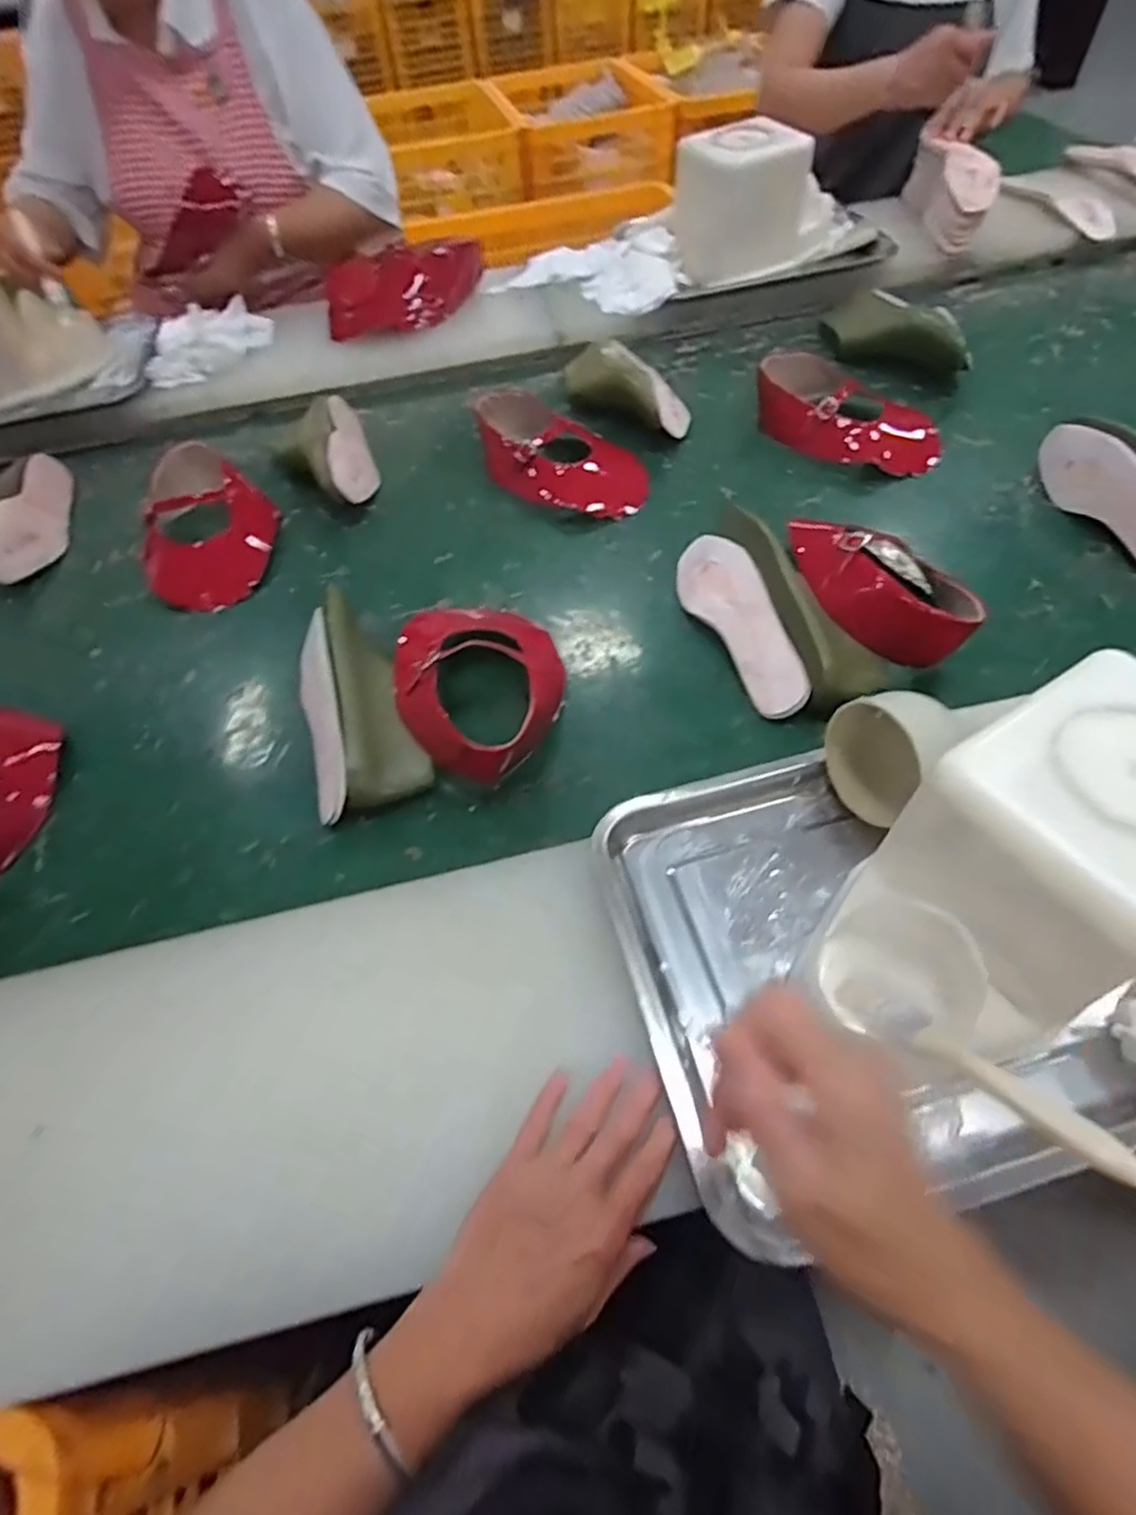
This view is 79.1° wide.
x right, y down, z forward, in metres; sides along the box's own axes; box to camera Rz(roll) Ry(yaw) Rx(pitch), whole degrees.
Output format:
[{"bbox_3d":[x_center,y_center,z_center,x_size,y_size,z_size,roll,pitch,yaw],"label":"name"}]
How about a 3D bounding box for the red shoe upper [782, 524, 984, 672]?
[{"bbox_3d":[0.288,-0.152,0.653,0.184,0.087,0.075,35,64,26],"label":"red shoe upper"}]

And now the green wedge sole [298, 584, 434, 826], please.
[{"bbox_3d":[-0.204,-0.056,0.639,0.102,0.076,0.227,-20,55,-9],"label":"green wedge sole"}]

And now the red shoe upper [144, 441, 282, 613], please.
[{"bbox_3d":[-0.437,-0.282,0.823,0.157,0.064,0.238,-29,57,-15],"label":"red shoe upper"}]

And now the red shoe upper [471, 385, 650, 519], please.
[{"bbox_3d":[-0.014,-0.381,0.852,0.234,0.072,0.125,28,61,23],"label":"red shoe upper"}]

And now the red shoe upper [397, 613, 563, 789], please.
[{"bbox_3d":[-0.080,-0.065,0.636,0.152,0.074,0.193,-8,54,-1],"label":"red shoe upper"}]

